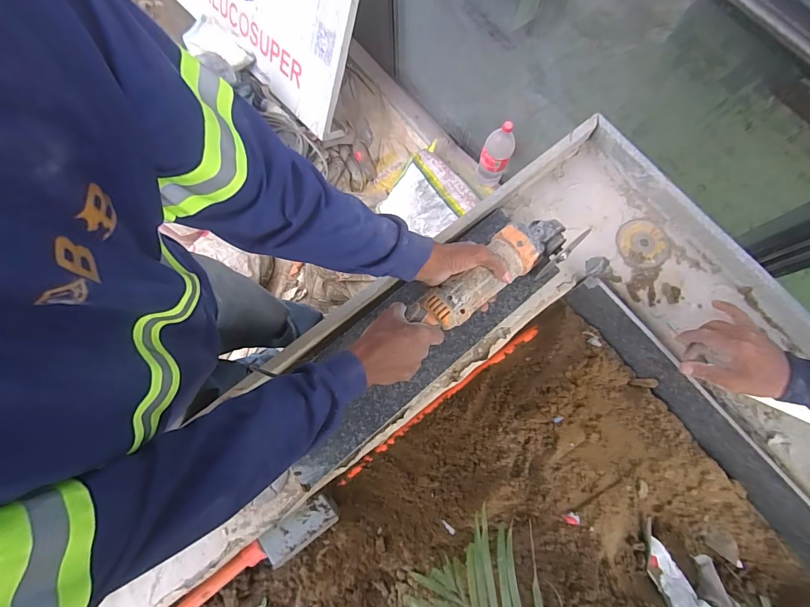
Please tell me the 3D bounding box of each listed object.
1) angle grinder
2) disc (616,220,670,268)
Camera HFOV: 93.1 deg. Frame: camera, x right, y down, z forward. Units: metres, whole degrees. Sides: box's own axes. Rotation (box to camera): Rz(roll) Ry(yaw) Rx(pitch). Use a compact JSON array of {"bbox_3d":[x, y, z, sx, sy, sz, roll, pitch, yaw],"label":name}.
[{"bbox_3d":[0.133,-0.048,0.576,0.284,0.071,0.080,-31,79,-8],"label":"angle grinder"},{"bbox_3d":[0.413,-0.103,0.663,0.091,0.006,0.084,0,77,0],"label":"disc"}]

